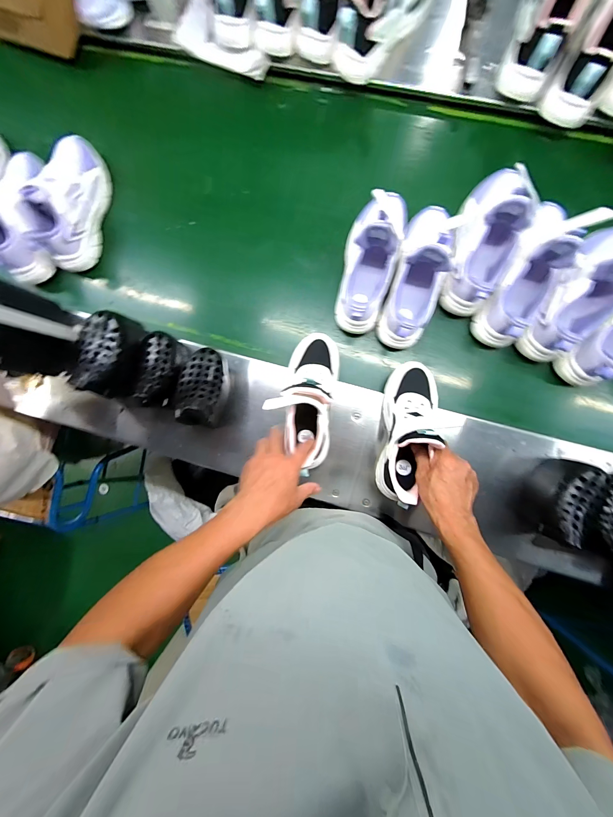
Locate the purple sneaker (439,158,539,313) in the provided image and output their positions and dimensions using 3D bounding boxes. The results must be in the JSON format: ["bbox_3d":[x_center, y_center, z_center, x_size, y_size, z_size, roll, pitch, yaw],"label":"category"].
[{"bbox_3d":[0.308,-0.293,0.497,0.087,0.130,0.242,12,90,6],"label":"purple sneaker"}]

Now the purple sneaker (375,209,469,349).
[{"bbox_3d":[0.203,-0.245,0.513,0.093,0.105,0.258,22,91,5],"label":"purple sneaker"}]

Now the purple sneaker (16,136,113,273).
[{"bbox_3d":[-0.481,-0.417,0.595,0.094,0.104,0.252,12,90,6],"label":"purple sneaker"}]

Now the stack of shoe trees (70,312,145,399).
[{"bbox_3d":[-0.351,-0.096,0.520,0.075,0.083,0.141,13,91,6],"label":"stack of shoe trees"}]

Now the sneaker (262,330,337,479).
[{"bbox_3d":[-0.002,-0.015,0.511,0.098,0.114,0.236,7,90,6],"label":"sneaker"}]

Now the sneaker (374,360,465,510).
[{"bbox_3d":[0.172,0.036,0.500,0.082,0.125,0.234,12,83,6],"label":"sneaker"}]

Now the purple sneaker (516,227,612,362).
[{"bbox_3d":[0.469,-0.203,0.488,0.095,0.126,0.248,26,92,5],"label":"purple sneaker"}]

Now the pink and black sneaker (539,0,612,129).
[{"bbox_3d":[0.464,-0.568,0.463,0.082,0.193,0.119,27,50,5],"label":"pink and black sneaker"}]

